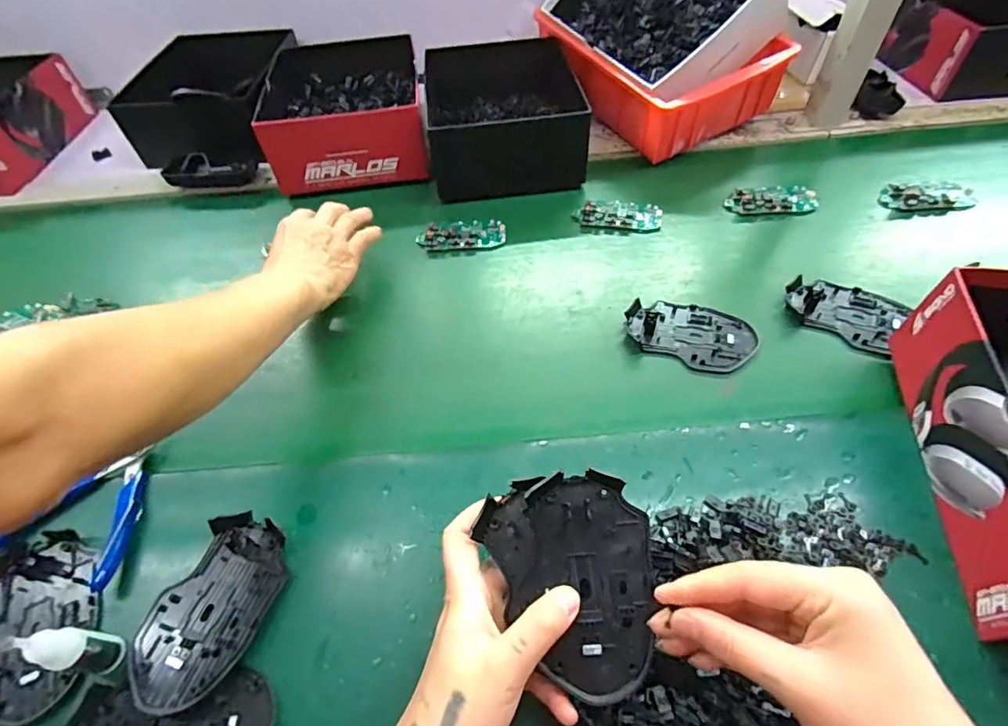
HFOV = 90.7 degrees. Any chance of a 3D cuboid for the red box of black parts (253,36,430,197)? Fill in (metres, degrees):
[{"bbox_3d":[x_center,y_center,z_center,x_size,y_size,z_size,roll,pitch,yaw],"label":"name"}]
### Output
[{"bbox_3d":[-0.205,-0.344,0.671,0.189,0.093,0.254,-9,53,-2],"label":"red box of black parts"}]

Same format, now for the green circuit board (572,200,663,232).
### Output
[{"bbox_3d":[0.130,-0.170,0.569,0.098,0.016,0.042,8,55,10],"label":"green circuit board"}]

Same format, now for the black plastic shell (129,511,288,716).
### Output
[{"bbox_3d":[-0.194,0.164,0.334,0.074,0.019,0.116,13,56,14],"label":"black plastic shell"}]

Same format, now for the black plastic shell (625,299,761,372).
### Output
[{"bbox_3d":[0.172,-0.029,0.463,0.113,0.011,0.071,18,57,17],"label":"black plastic shell"}]

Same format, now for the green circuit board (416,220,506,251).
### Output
[{"bbox_3d":[-0.048,-0.145,0.563,0.098,0.014,0.047,-4,53,2],"label":"green circuit board"}]

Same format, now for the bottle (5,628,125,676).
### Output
[{"bbox_3d":[-0.257,0.169,0.293,0.020,0.068,0.022,7,55,10],"label":"bottle"}]

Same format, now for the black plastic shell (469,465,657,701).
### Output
[{"bbox_3d":[0.036,0.124,0.284,0.094,0.026,0.113,-4,72,5],"label":"black plastic shell"}]

